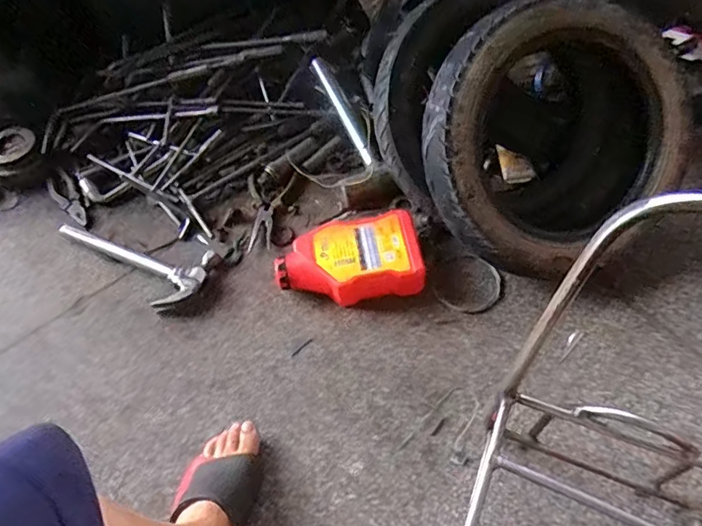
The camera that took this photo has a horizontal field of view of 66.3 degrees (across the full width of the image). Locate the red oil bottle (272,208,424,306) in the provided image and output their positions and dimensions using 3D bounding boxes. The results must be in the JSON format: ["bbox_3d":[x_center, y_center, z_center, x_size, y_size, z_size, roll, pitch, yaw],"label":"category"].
[{"bbox_3d":[-0.003,-0.005,0.804,0.212,0.067,0.132,-5,56,2],"label":"red oil bottle"}]

